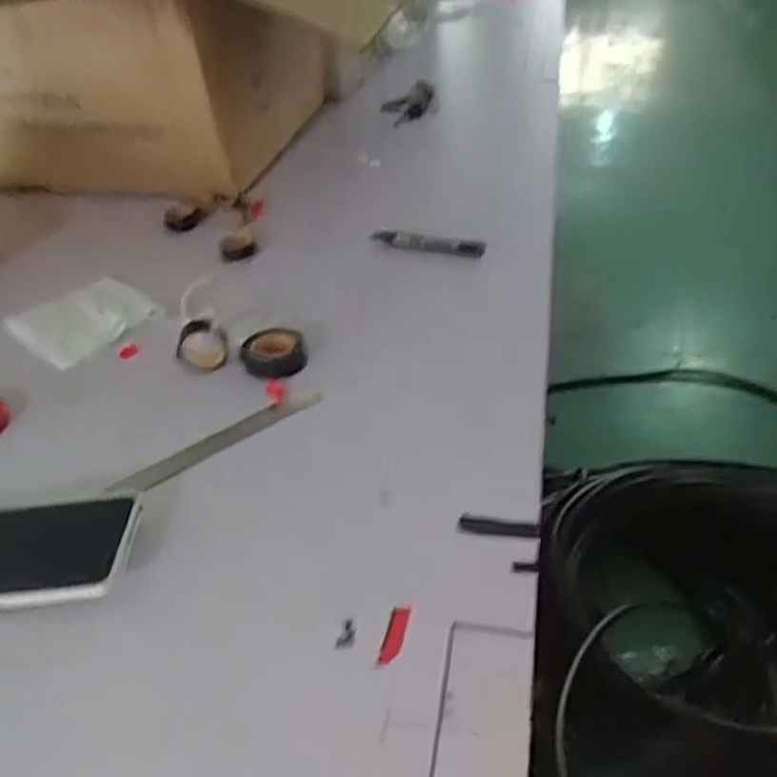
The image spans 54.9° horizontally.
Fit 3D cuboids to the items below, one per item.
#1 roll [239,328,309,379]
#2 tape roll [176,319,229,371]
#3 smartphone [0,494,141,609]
[{"bbox_3d":[-0.096,-0.030,0.621,0.052,0.020,0.052,-3,37,2],"label":"roll"},{"bbox_3d":[-0.155,-0.036,0.624,0.040,0.039,0.016,-9,37,-6],"label":"tape roll"},{"bbox_3d":[-0.237,0.103,0.461,0.157,0.015,0.078,-5,35,2],"label":"smartphone"}]

